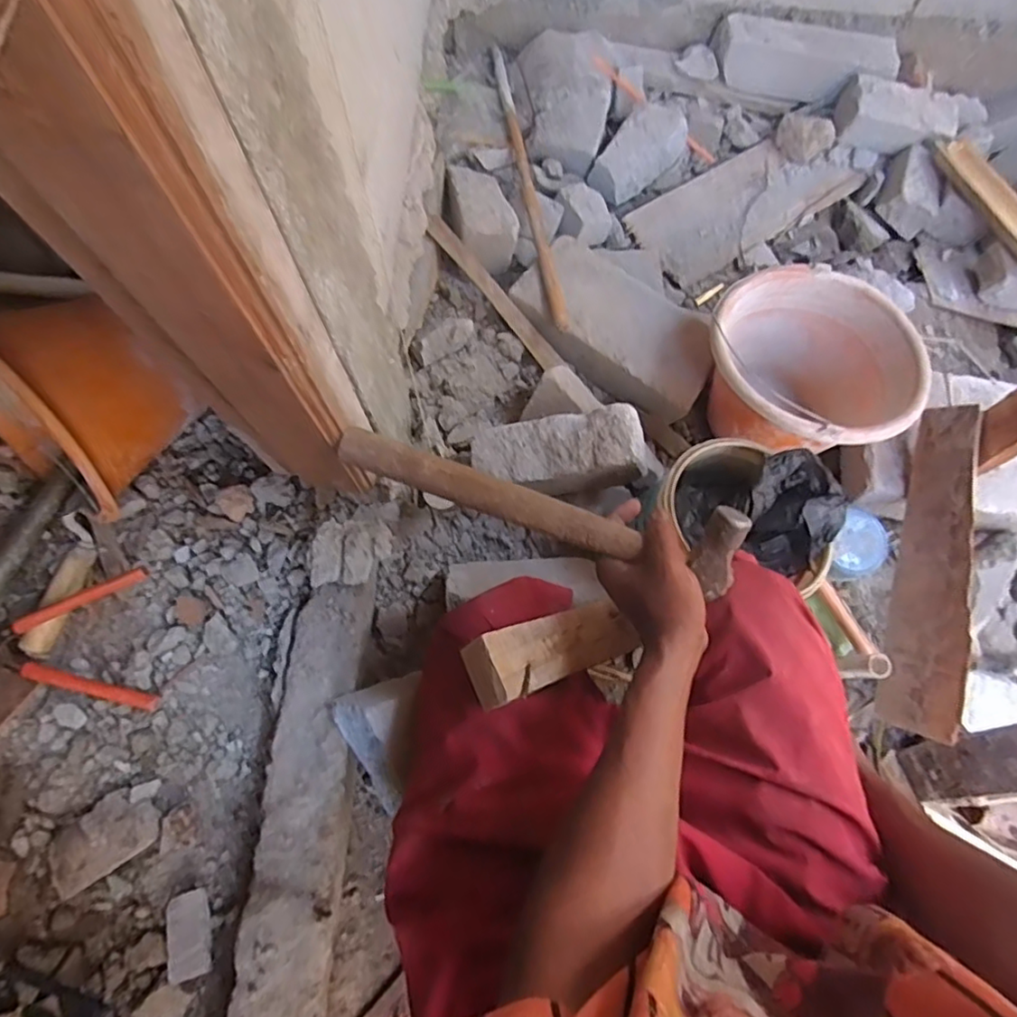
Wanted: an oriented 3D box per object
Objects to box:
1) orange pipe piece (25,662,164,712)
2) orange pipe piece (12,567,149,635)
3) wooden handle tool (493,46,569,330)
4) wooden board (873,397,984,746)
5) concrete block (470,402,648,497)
[{"bbox_3d":[-0.463,0.200,0.678,0.147,0.020,0.019,15,75,3],"label":"orange pipe piece"},{"bbox_3d":[-0.473,0.099,0.681,0.146,0.019,0.019,-25,76,-8],"label":"orange pipe piece"},{"bbox_3d":[0.024,-0.497,0.890,0.022,0.049,0.553,-9,75,-4],"label":"wooden handle tool"},{"bbox_3d":[0.507,0.070,0.725,0.019,0.084,0.382,15,83,-33],"label":"wooden board"},{"bbox_3d":[0.062,-0.061,0.724,0.201,0.076,0.093,-1,73,20],"label":"concrete block"}]

